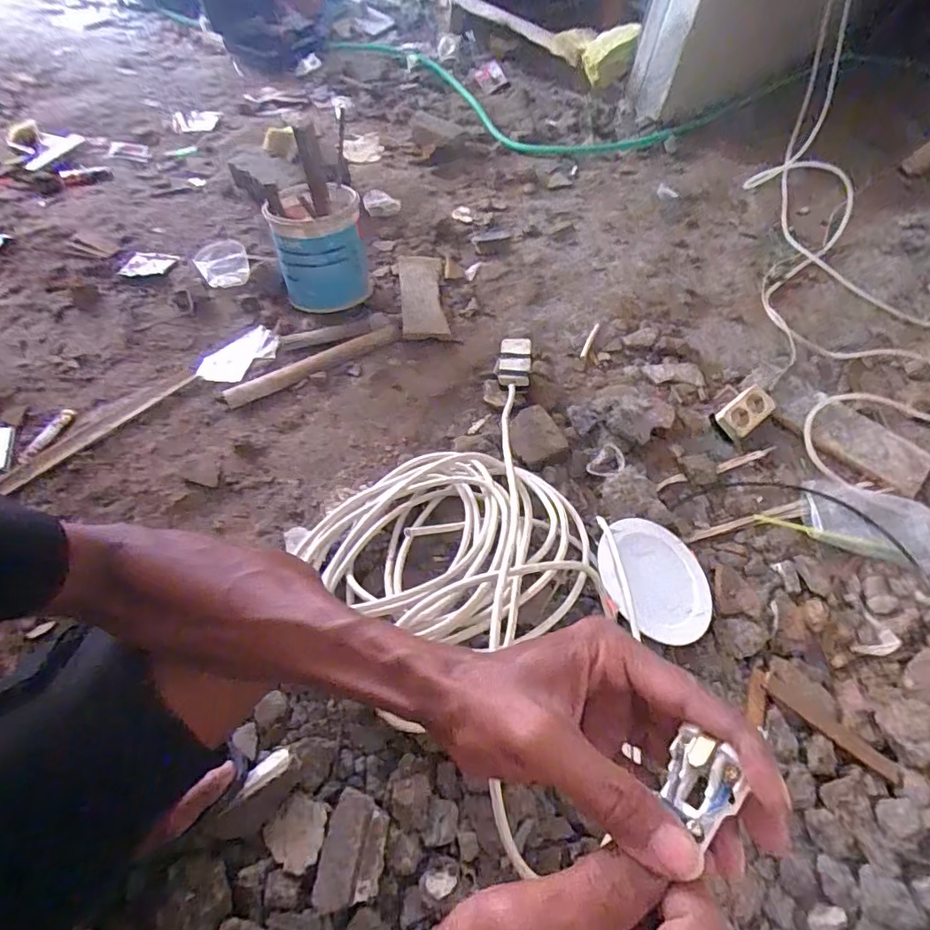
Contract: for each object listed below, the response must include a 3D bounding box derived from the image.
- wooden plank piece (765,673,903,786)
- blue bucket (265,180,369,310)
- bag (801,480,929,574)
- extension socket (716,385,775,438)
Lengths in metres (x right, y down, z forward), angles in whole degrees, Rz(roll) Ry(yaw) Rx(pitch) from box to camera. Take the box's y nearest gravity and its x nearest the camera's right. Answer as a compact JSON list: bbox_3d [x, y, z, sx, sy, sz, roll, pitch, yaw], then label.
[{"bbox_3d":[0.460,0.330,0.671,0.176,0.007,0.029,35,51,10],"label":"wooden plank piece"},{"bbox_3d":[-0.288,-0.434,1.078,0.169,0.198,0.170,3,55,-4],"label":"blue bucket"},{"bbox_3d":[0.656,0.091,0.842,0.217,0.023,0.123,14,57,9],"label":"bag"},{"bbox_3d":[0.496,-0.094,0.948,0.111,0.028,0.062,-32,85,-13],"label":"extension socket"}]

